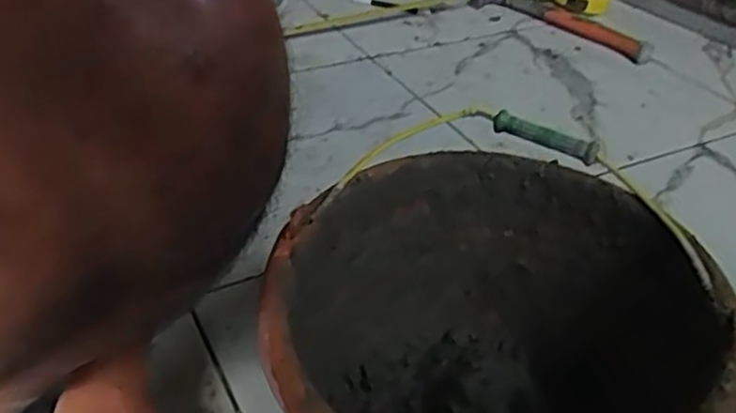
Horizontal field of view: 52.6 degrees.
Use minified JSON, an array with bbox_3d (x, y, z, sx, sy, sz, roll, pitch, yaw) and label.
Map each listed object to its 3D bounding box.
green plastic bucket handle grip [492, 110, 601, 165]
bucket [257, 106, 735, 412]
[{"bbox_3d":[0.130,-0.050,0.543,0.081,0.020,0.018,27,43,29],"label":"green plastic bucket handle grip"},{"bbox_3d":[0.079,0.114,0.491,0.248,0.202,0.304,18,39,20],"label":"bucket"}]

